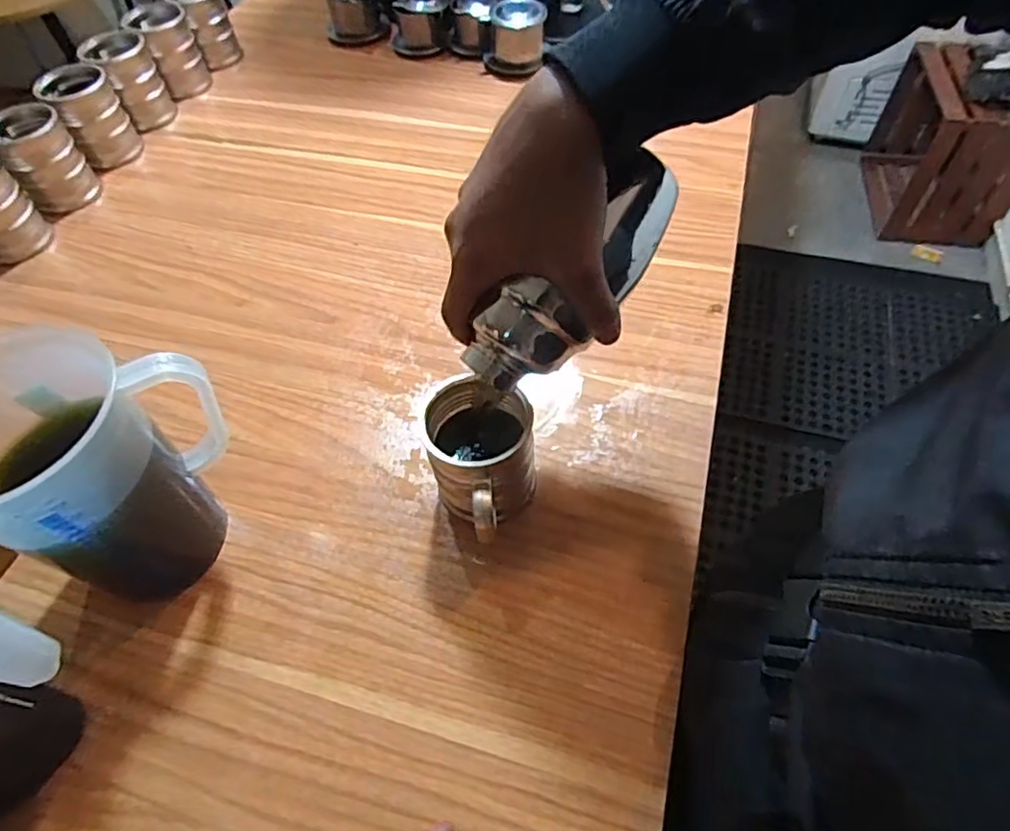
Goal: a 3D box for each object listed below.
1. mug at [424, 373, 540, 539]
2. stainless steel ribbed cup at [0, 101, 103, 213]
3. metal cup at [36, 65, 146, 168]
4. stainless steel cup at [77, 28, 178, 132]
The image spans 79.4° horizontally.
[{"bbox_3d":[-0.018,0.036,0.423,0.072,0.087,0.099,4,56,7],"label":"mug"},{"bbox_3d":[-0.507,-0.282,0.673,0.073,0.093,0.066,-35,60,-19],"label":"stainless steel ribbed cup"},{"bbox_3d":[-0.488,-0.354,0.722,0.070,0.095,0.070,-2,55,3],"label":"metal cup"},{"bbox_3d":[-0.468,-0.419,0.760,0.074,0.093,0.083,-31,59,-17],"label":"stainless steel cup"}]

